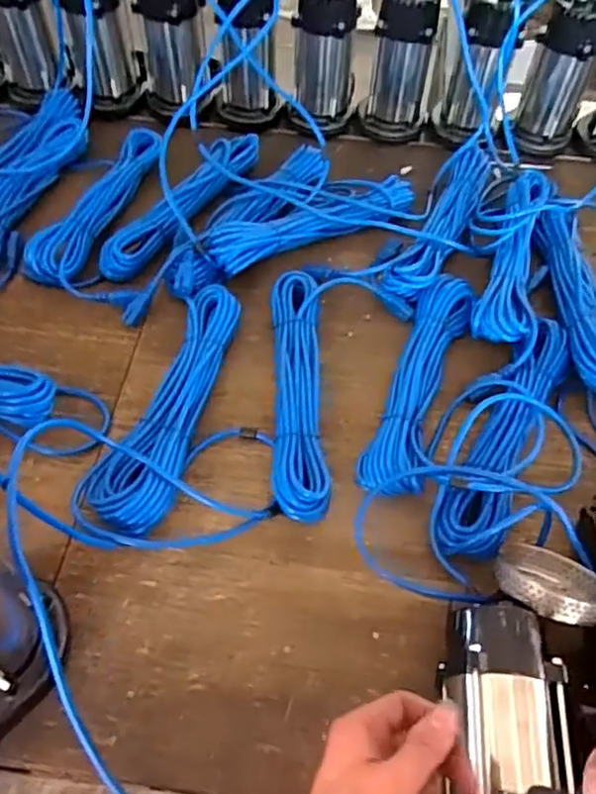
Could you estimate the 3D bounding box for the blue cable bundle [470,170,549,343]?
[{"bbox_3d":[0.306,-0.209,0.878,0.080,0.033,0.338,15,55,8],"label":"blue cable bundle"}]

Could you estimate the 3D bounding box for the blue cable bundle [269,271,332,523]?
[{"bbox_3d":[0.002,-0.017,0.760,0.067,0.045,0.351,1,55,-2],"label":"blue cable bundle"}]

